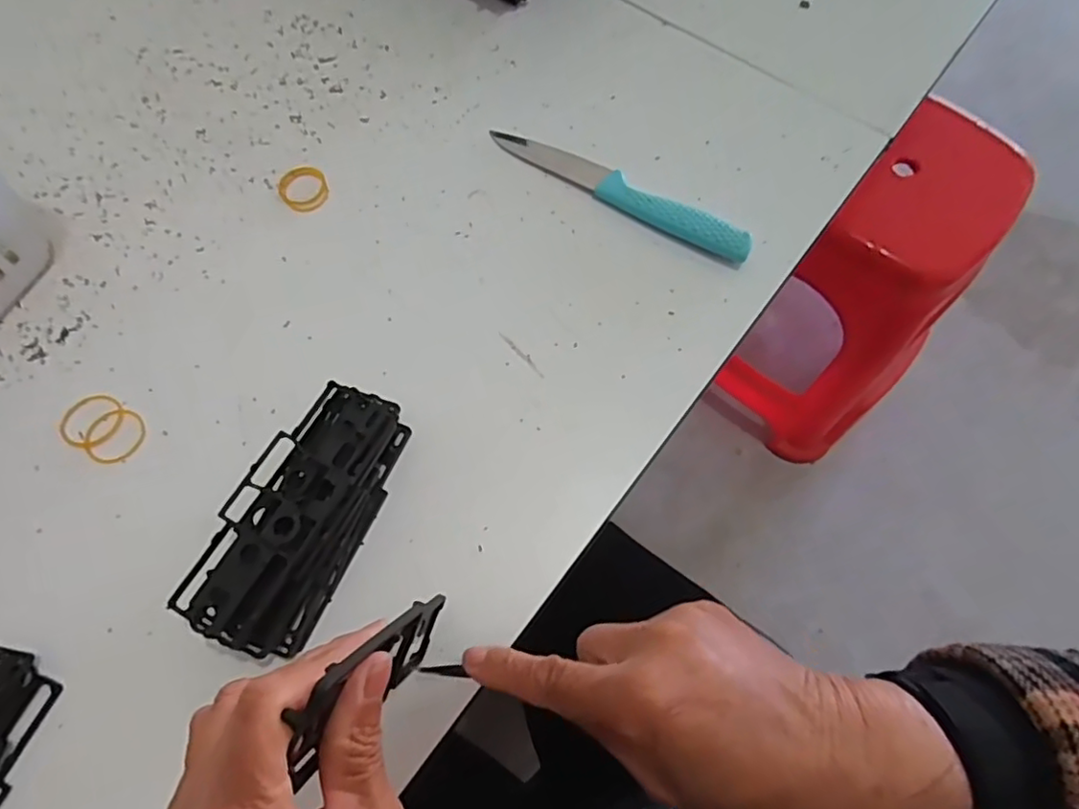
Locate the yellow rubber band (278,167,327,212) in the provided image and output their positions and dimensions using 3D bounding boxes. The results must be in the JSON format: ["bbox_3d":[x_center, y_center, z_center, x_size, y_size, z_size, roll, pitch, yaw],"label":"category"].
[{"bbox_3d":[-0.151,-0.138,0.394,0.029,0.004,0.036,-26,70,-10],"label":"yellow rubber band"}]

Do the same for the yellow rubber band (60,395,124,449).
[{"bbox_3d":[-0.244,0.008,0.336,0.031,0.004,0.031,0,68,0],"label":"yellow rubber band"}]

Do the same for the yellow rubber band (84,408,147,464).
[{"bbox_3d":[-0.229,0.017,0.333,0.032,0.004,0.030,0,68,0],"label":"yellow rubber band"}]

